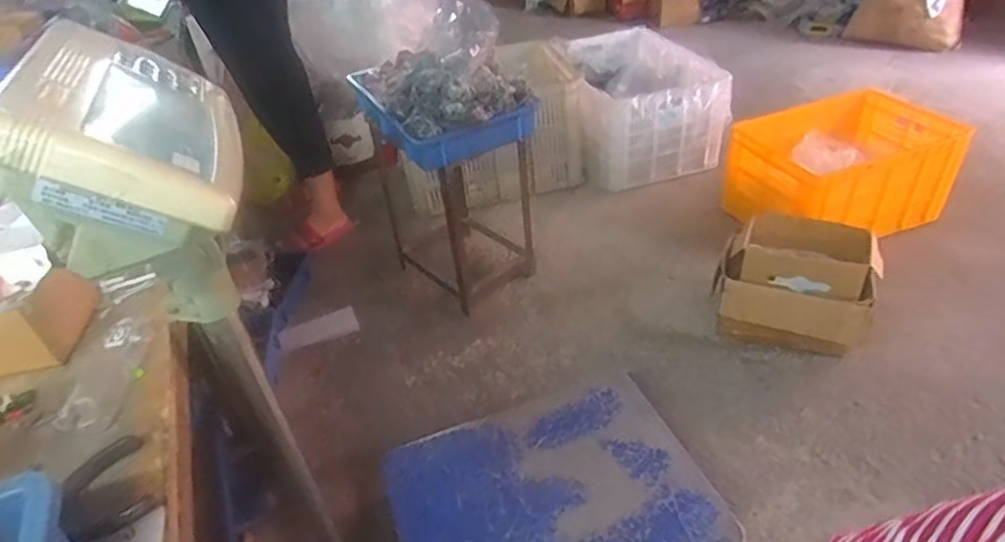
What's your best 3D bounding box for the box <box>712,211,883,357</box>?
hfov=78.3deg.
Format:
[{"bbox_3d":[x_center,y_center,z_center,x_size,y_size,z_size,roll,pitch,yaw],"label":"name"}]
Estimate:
[{"bbox_3d":[0.640,0.021,1.363,0.304,0.198,0.226,14,42,25],"label":"box"}]

